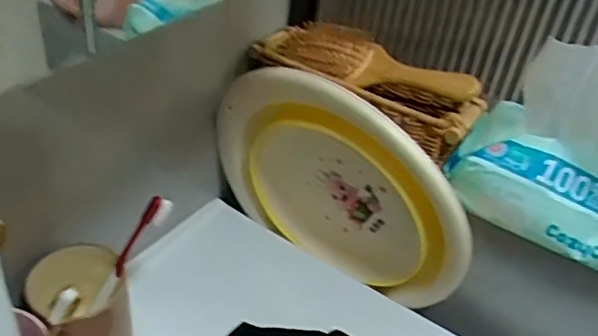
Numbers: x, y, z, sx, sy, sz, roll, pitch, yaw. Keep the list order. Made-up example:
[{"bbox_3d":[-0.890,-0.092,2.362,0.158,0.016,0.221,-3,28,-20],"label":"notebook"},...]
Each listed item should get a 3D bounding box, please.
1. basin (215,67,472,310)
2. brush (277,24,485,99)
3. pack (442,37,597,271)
[{"bbox_3d":[0.034,0.019,0.605,0.292,0.237,0.063,24,41,20],"label":"basin"},{"bbox_3d":[0.076,-0.111,0.615,0.222,0.033,0.063,25,41,21],"label":"brush"},{"bbox_3d":[0.241,-0.015,0.504,0.198,0.156,0.093,31,44,27],"label":"pack"}]

